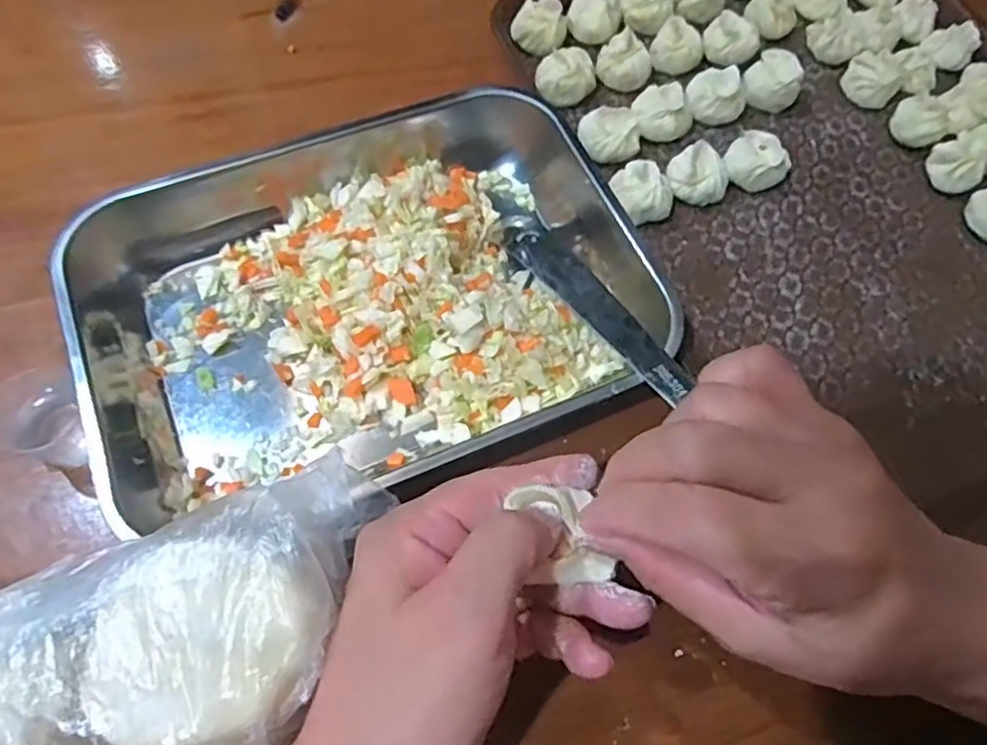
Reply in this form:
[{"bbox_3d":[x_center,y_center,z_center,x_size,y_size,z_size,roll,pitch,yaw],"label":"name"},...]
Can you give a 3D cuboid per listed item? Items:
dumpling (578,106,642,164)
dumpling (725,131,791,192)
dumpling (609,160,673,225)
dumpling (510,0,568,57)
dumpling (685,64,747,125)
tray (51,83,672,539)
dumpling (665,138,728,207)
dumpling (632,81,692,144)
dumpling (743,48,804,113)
[{"bbox_3d":[0.065,-0.133,0.379,0.033,0.018,0.029,-3,66,-3],"label":"dumpling"},{"bbox_3d":[0.145,-0.115,0.374,0.030,0.021,0.031,1,66,-1],"label":"dumpling"},{"bbox_3d":[0.079,-0.095,0.361,0.033,0.023,0.028,10,66,3],"label":"dumpling"},{"bbox_3d":[0.028,-0.211,0.409,0.033,0.021,0.026,6,66,1],"label":"dumpling"},{"bbox_3d":[0.128,-0.159,0.391,0.032,0.024,0.026,13,66,4],"label":"dumpling"},{"bbox_3d":[-0.063,-0.050,0.329,0.256,0.040,0.200,-16,67,-9],"label":"tray"},{"bbox_3d":[0.111,-0.107,0.368,0.033,0.024,0.026,20,67,7],"label":"dumpling"},{"bbox_3d":[0.097,-0.148,0.387,0.033,0.022,0.031,20,67,7],"label":"dumpling"},{"bbox_3d":[0.166,-0.172,0.399,0.032,0.024,0.030,30,68,11],"label":"dumpling"}]

